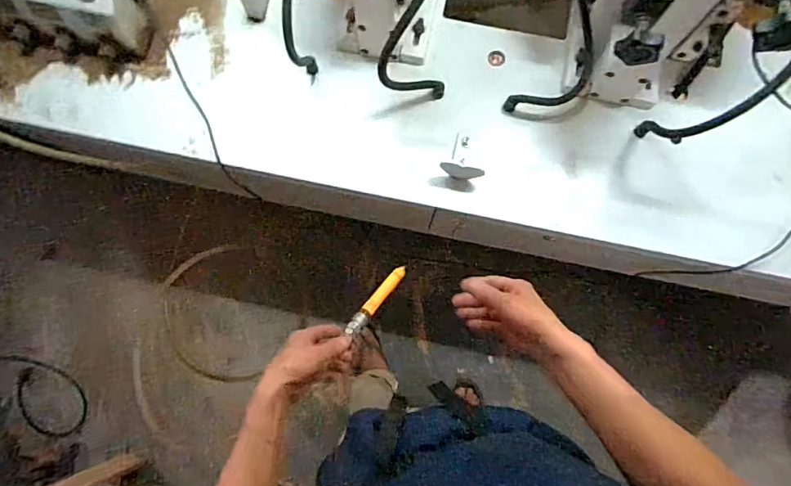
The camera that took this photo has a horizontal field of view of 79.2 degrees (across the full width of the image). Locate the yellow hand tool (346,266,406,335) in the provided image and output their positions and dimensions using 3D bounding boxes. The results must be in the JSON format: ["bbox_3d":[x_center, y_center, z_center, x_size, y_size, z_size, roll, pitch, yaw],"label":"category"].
[{"bbox_3d":[-0.030,0.093,0.792,0.023,0.014,0.168,36,51,7],"label":"yellow hand tool"}]

